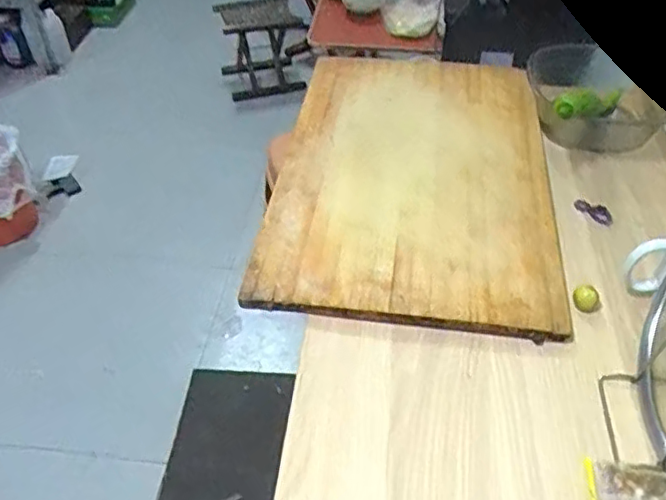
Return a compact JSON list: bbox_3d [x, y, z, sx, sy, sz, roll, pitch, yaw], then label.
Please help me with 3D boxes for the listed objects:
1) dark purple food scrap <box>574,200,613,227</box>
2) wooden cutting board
[{"bbox_3d":[0.347,-0.054,0.814,0.025,0.014,0.056,-28,51,-25],"label":"dark purple food scrap"},{"bbox_3d":[0.117,-0.121,0.881,0.365,0.028,0.573,6,45,6],"label":"wooden cutting board"}]

